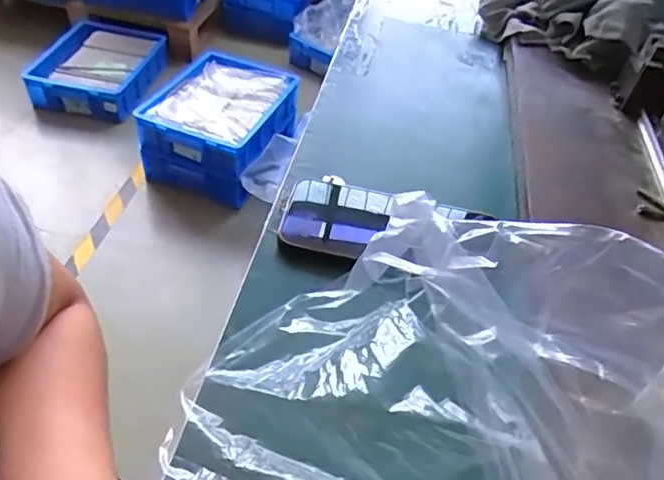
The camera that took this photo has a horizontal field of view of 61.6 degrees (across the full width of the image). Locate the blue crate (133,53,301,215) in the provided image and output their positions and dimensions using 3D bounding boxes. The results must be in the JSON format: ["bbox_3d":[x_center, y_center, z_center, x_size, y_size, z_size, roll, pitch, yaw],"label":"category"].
[{"bbox_3d":[-0.318,-0.352,1.623,0.361,0.210,0.458,20,46,11],"label":"blue crate"}]

